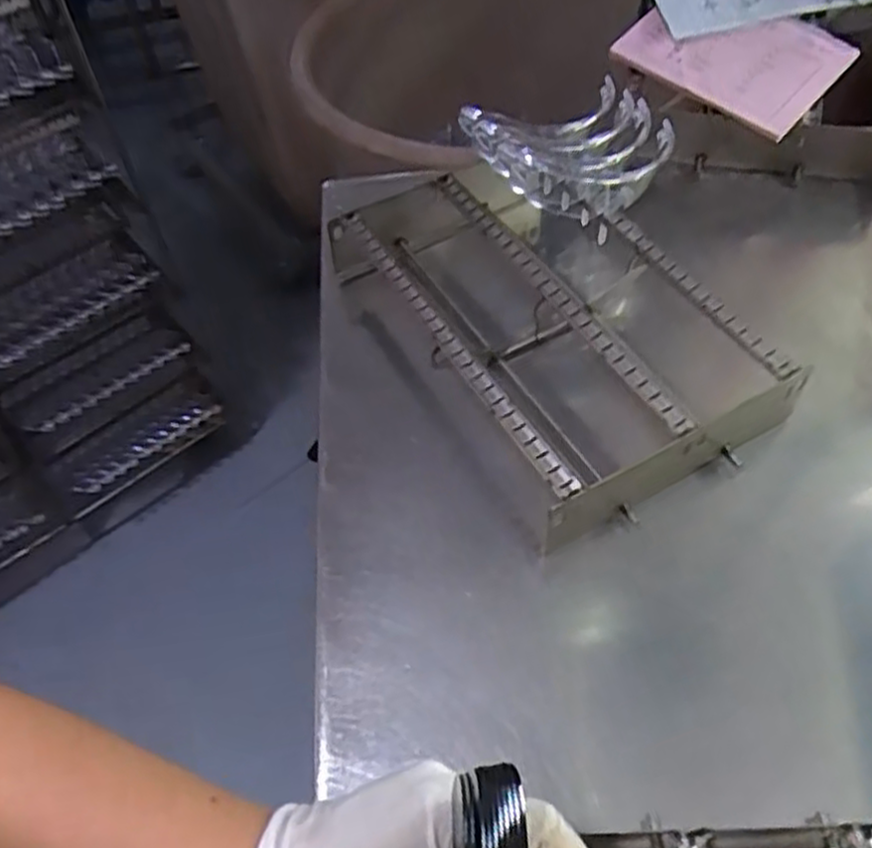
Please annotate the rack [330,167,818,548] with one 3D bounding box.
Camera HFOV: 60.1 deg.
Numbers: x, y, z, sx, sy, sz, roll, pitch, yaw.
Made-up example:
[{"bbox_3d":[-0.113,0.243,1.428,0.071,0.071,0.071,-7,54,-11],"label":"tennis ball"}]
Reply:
[{"bbox_3d":[0.081,-0.078,0.575,0.200,0.082,0.321,-27,57,-15],"label":"rack"}]

